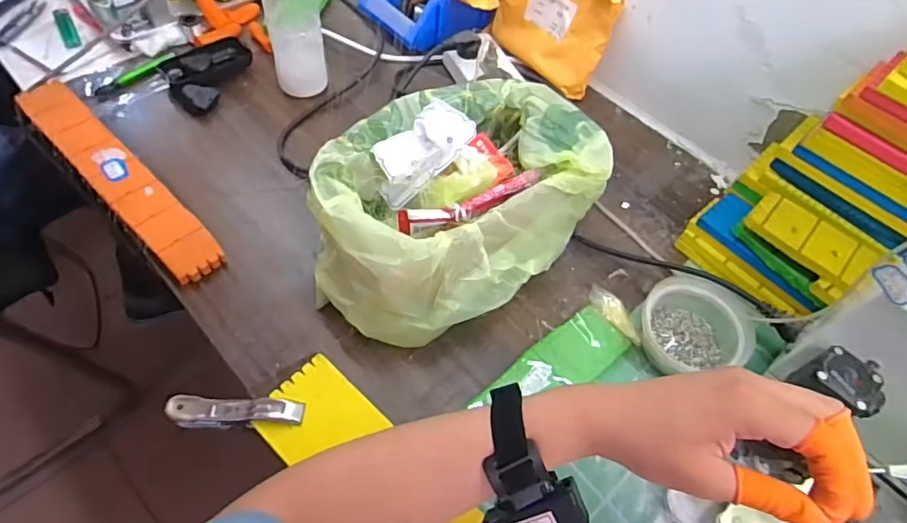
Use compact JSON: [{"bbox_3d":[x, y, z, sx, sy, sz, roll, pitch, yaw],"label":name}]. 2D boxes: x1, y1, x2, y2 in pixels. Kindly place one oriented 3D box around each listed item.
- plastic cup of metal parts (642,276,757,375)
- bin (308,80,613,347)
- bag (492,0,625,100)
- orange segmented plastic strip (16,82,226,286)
[{"bbox_3d":[0.226,0.064,0.512,0.105,0.049,0.091,-3,56,-7],"label":"plastic cup of metal parts"},{"bbox_3d":[0.001,-0.056,0.531,0.288,0.120,0.191,-37,66,-26],"label":"bin"},{"bbox_3d":[0.133,-0.332,0.702,0.059,0.156,0.168,-30,63,-23],"label":"bag"},{"bbox_3d":[-0.369,-0.095,0.587,0.345,0.020,0.054,39,61,20],"label":"orange segmented plastic strip"}]

